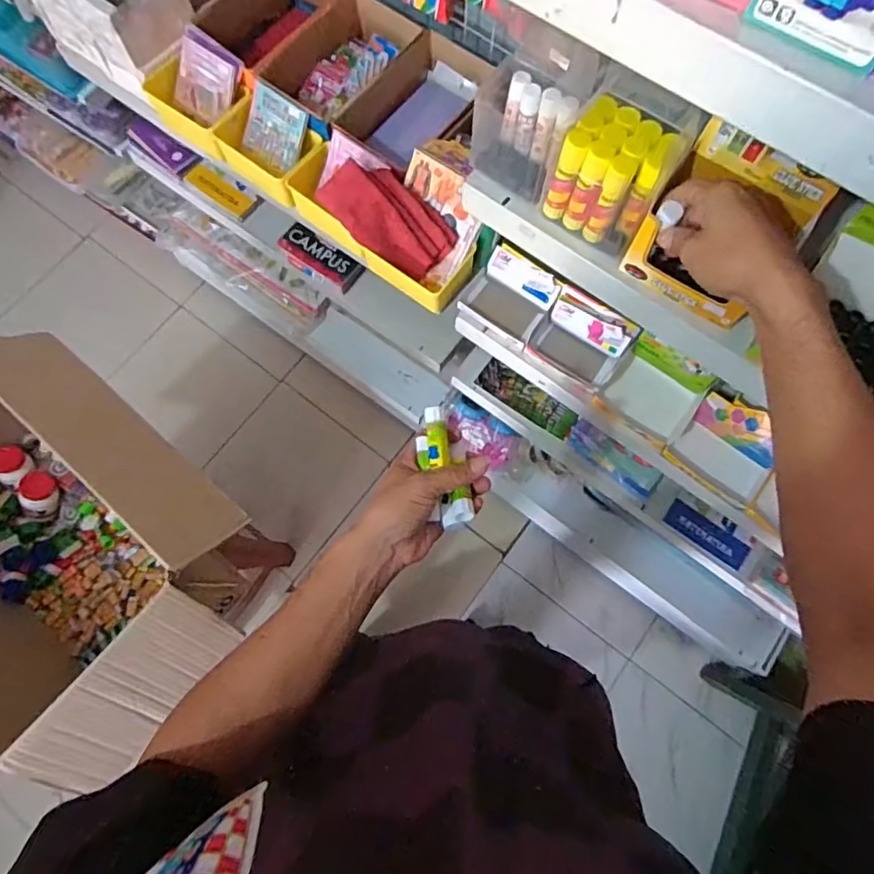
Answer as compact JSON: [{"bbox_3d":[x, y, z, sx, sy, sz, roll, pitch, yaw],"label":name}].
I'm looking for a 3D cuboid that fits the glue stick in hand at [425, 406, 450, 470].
[{"bbox_3d":[0.000,-0.001,0.534,0.022,0.015,0.055,-8,82,-2],"label":"glue stick in hand"}]

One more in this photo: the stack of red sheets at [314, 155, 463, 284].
[{"bbox_3d":[-0.074,-0.328,0.836,0.198,0.027,0.105,40,108,-13],"label":"stack of red sheets"}]

